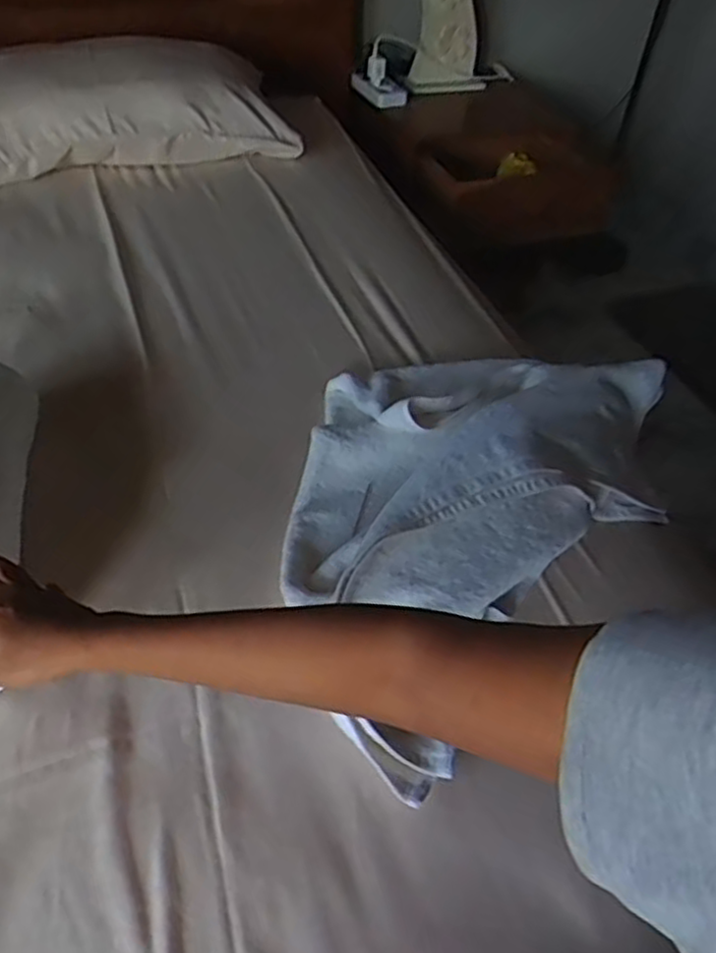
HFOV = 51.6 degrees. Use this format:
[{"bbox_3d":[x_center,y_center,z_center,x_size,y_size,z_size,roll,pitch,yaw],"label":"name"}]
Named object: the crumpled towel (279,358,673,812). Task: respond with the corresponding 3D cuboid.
[{"bbox_3d":[0.090,-0.010,0.751,0.347,0.102,0.526,35,53,26],"label":"crumpled towel"}]

